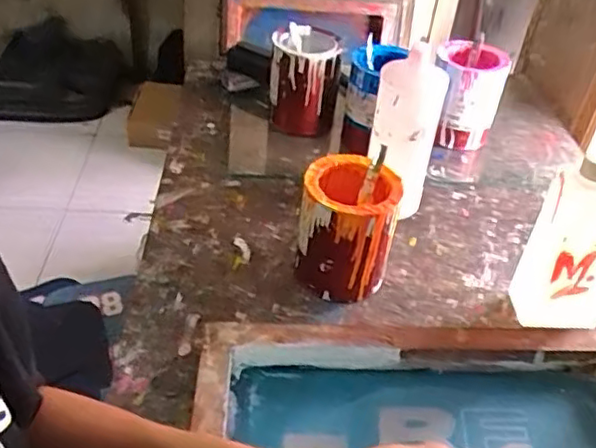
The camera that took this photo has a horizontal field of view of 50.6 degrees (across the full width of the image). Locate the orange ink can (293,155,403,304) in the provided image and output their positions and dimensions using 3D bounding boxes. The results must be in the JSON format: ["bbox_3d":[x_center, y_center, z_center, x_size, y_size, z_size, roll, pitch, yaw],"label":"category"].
[{"bbox_3d":[0.057,0.005,0.747,0.106,0.140,0.111,4,40,-3],"label":"orange ink can"}]

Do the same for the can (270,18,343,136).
[{"bbox_3d":[0.009,-0.221,1.018,0.108,0.149,0.123,8,40,3],"label":"can"}]

